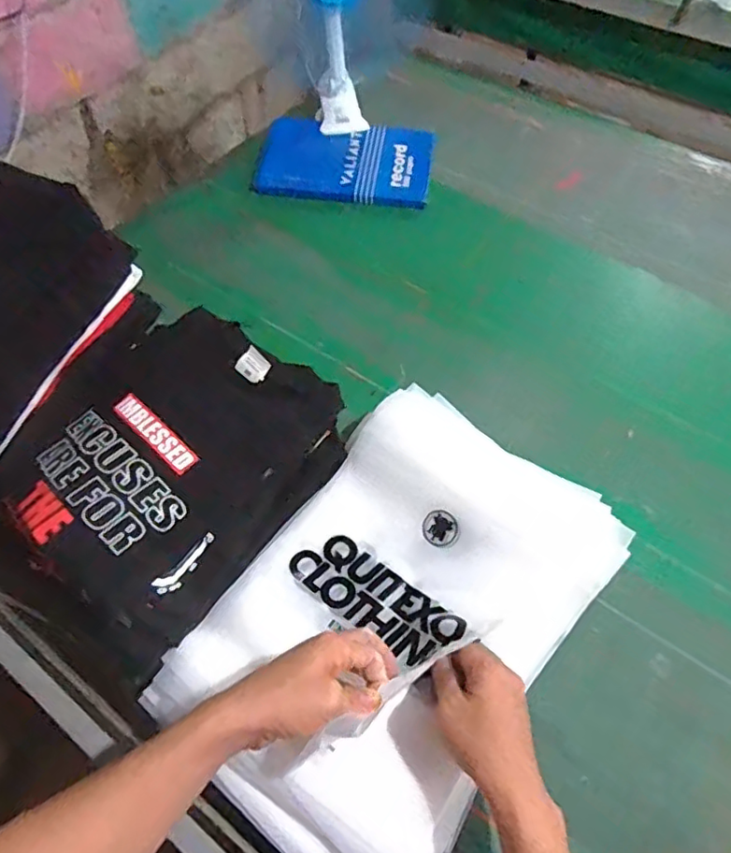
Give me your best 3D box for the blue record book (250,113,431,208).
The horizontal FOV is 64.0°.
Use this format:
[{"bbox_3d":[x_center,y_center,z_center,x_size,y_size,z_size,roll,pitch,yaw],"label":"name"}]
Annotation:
[{"bbox_3d":[-0.033,-0.451,0.993,0.281,0.033,0.179,8,57,7],"label":"blue record book"}]

